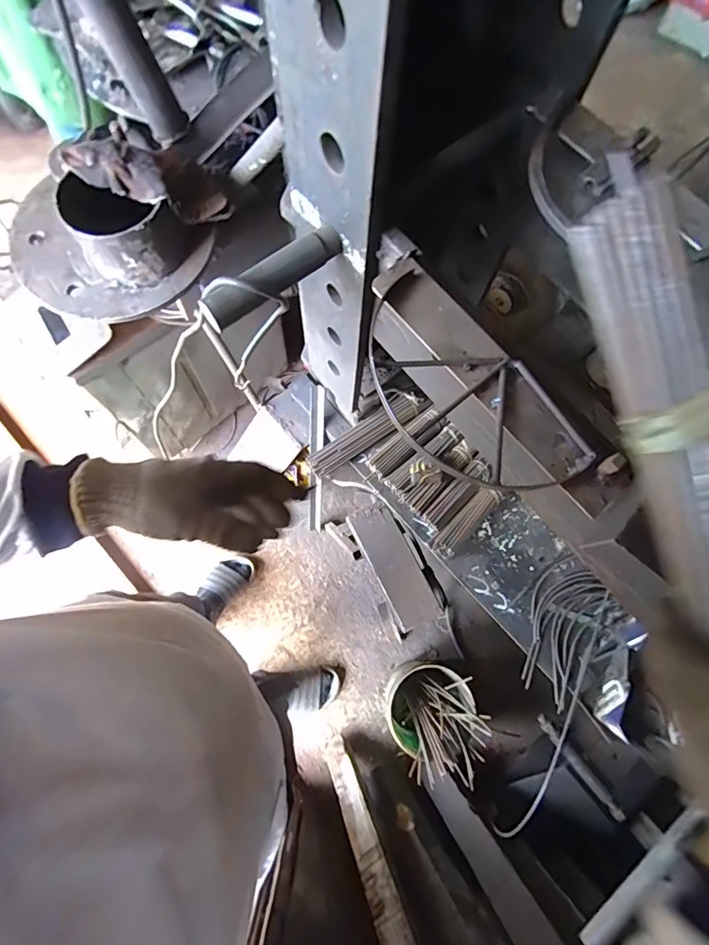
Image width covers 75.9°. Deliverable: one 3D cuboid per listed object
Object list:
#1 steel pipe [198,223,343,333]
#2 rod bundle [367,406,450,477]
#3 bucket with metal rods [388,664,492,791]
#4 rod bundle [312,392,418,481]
[{"bbox_3d":[-0.082,-0.198,0.461,0.155,0.029,0.032,-37,78,-12],"label":"steel pipe"},{"bbox_3d":[0.114,-0.063,0.946,0.199,0.032,0.059,-41,79,-13],"label":"rod bundle"},{"bbox_3d":[0.182,0.573,1.077,0.196,0.238,0.213,1,73,-2],"label":"bucket with metal rods"},{"bbox_3d":[0.022,-0.080,0.953,0.258,0.033,0.056,-35,78,-11],"label":"rod bundle"}]

